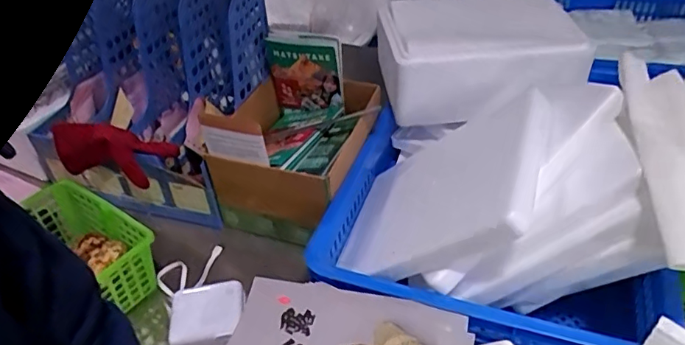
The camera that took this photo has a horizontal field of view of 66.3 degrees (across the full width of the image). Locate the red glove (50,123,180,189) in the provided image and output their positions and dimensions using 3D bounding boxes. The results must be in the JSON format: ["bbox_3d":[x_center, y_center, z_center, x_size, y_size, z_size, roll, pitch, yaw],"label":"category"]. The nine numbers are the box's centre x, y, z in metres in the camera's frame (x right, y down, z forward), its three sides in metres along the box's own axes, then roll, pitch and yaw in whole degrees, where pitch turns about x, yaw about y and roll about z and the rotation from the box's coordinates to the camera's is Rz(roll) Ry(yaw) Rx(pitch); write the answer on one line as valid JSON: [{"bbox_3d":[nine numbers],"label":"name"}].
[{"bbox_3d":[-0.341,-0.032,0.779,0.194,0.067,0.065,9,43,17],"label":"red glove"}]

